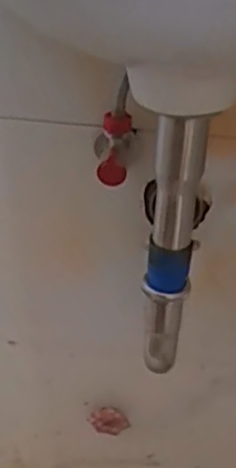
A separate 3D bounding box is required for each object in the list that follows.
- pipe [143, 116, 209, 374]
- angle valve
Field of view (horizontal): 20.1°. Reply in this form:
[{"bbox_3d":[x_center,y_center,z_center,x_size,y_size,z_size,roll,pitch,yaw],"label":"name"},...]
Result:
[{"bbox_3d":[0.044,0.021,0.555,0.037,0.251,0.035,2,30,0],"label":"pipe"},{"bbox_3d":[-0.003,-0.088,0.648,0.041,0.058,0.072,2,30,0],"label":"angle valve"}]

